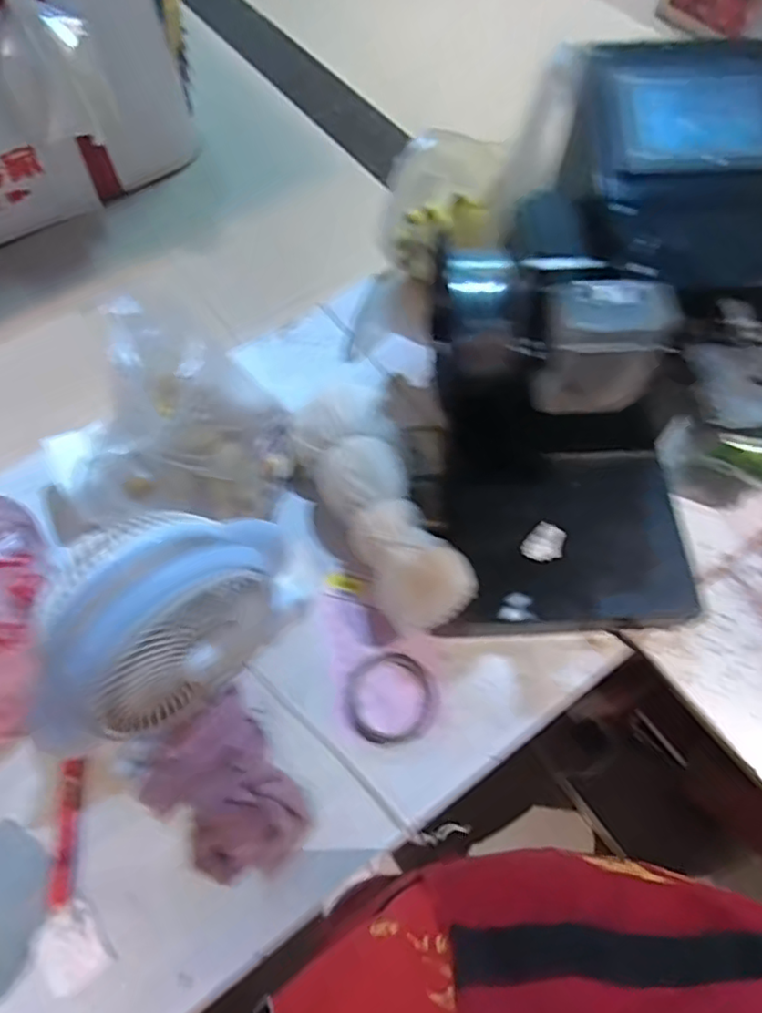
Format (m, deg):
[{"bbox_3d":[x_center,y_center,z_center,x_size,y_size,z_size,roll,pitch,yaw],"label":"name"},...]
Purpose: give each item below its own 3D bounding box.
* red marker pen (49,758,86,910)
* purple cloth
[{"bbox_3d":[-0.301,0.311,0.591,0.018,0.015,0.125,-6,63,-2],"label":"red marker pen"},{"bbox_3d":[-0.153,0.275,0.585,0.125,0.051,0.163,-33,67,-16],"label":"purple cloth"}]

